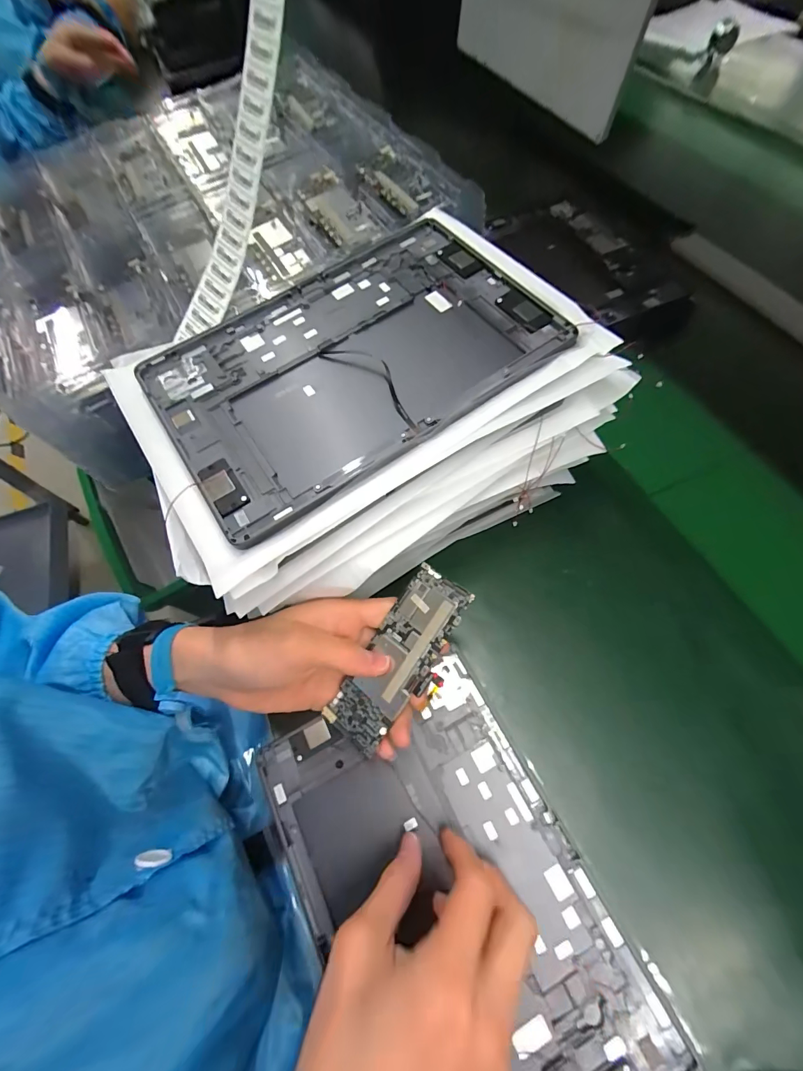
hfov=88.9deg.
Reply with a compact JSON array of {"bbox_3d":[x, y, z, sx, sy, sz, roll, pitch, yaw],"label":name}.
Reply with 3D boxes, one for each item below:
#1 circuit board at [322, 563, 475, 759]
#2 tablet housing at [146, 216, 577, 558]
[{"bbox_3d":[-0.002,0.081,0.272,0.045,0.004,0.122,33,88,27],"label":"circuit board"},{"bbox_3d":[-0.032,-0.118,0.280,0.251,0.014,0.168,-34,68,-10],"label":"tablet housing"}]

